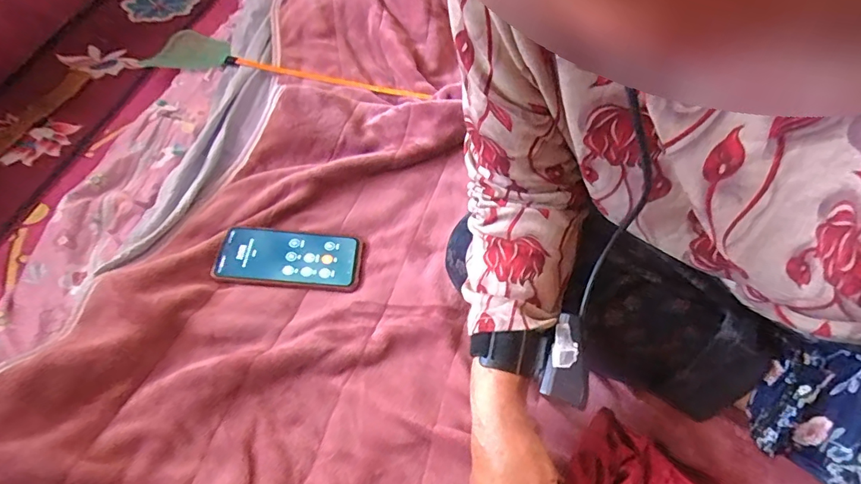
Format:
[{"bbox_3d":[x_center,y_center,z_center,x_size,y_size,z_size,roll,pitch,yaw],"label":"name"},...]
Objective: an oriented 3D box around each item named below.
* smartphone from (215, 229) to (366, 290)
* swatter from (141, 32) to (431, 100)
[{"bbox_3d":[-0.169,0.016,0.550,0.164,0.009,0.076,3,52,0],"label":"smartphone"},{"bbox_3d":[-0.254,-0.302,0.790,0.500,0.018,0.111,12,53,7],"label":"swatter"}]

